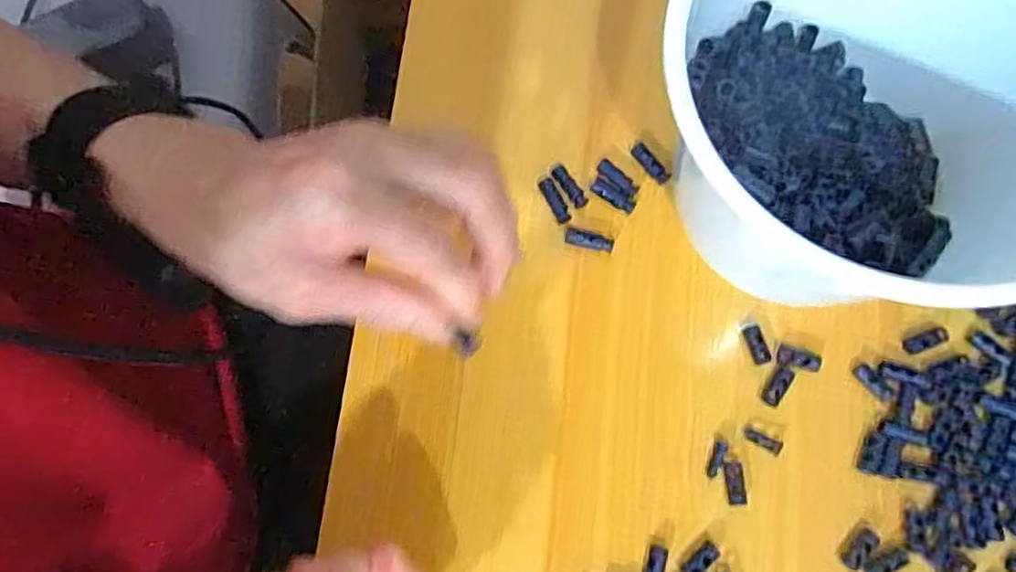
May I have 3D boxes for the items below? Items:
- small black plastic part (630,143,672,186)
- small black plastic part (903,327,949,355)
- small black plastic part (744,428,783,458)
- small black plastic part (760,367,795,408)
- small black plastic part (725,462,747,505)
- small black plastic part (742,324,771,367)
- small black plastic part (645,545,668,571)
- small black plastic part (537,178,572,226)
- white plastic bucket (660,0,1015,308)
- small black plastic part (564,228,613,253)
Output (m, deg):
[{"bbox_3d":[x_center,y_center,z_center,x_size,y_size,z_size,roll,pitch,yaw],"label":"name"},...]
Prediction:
[{"bbox_3d":[0.071,-0.061,0.334,0.008,0.005,0.023,-41,78,-8],"label":"small black plastic part"},{"bbox_3d":[0.191,0.025,0.308,0.021,0.004,0.008,-23,76,-4],"label":"small black plastic part"},{"bbox_3d":[0.114,0.069,0.300,0.017,0.004,0.007,23,77,8],"label":"small black plastic part"},{"bbox_3d":[0.122,0.045,0.305,0.008,0.004,0.019,31,79,9],"label":"small black plastic part"},{"bbox_3d":[0.100,0.087,0.296,0.008,0.004,0.018,-2,76,1],"label":"small black plastic part"},{"bbox_3d":[0.114,0.027,0.310,0.008,0.004,0.018,-15,76,-2],"label":"small black plastic part"},{"bbox_3d":[0.063,0.120,0.287,0.008,0.004,0.018,16,77,6],"label":"small black plastic part"},{"bbox_3d":[0.023,-0.042,0.331,0.008,0.004,0.024,-28,76,-5],"label":"small black plastic part"},{"bbox_3d":[0.140,-0.064,0.271,0.162,0.105,0.162,0,76,2],"label":"white plastic bucket"},{"bbox_3d":[0.039,-0.022,0.324,0.023,0.004,0.008,13,76,5],"label":"small black plastic part"}]

